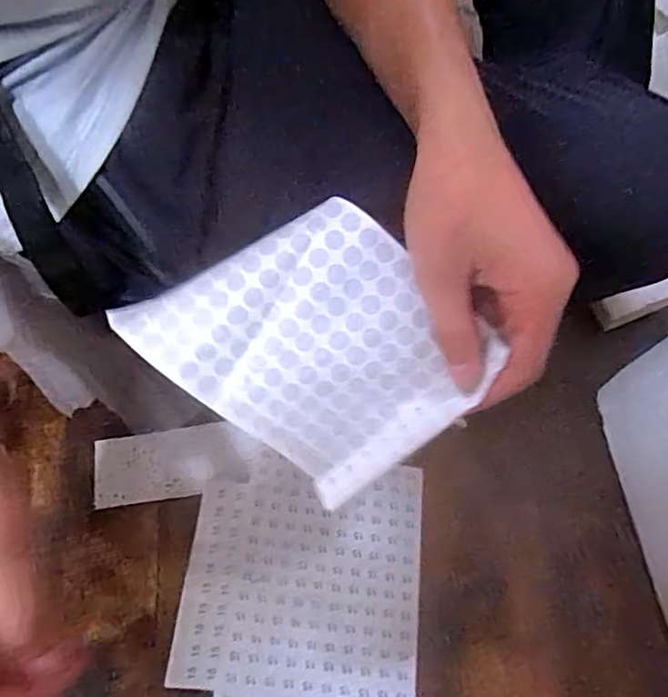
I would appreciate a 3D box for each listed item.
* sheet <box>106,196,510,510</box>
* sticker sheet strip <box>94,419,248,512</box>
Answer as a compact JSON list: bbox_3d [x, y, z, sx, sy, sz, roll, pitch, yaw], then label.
[{"bbox_3d":[-0.009,-0.005,0.284,0.147,0.026,0.119,42,92,-8],"label":"sheet"},{"bbox_3d":[-0.117,0.081,0.398,0.104,0.011,0.048,-6,65,-6],"label":"sticker sheet strip"}]

